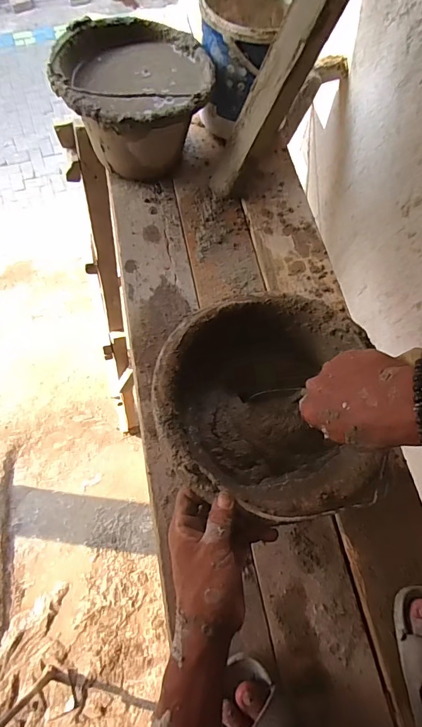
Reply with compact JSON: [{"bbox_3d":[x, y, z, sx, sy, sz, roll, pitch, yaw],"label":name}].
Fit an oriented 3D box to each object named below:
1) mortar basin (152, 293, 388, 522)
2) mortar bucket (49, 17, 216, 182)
[{"bbox_3d":[0.057,0.043,0.480,0.224,0.160,0.261,2,69,-1],"label":"mortar basin"},{"bbox_3d":[-0.122,-0.438,0.685,0.233,0.175,0.228,1,69,-2],"label":"mortar bucket"}]

